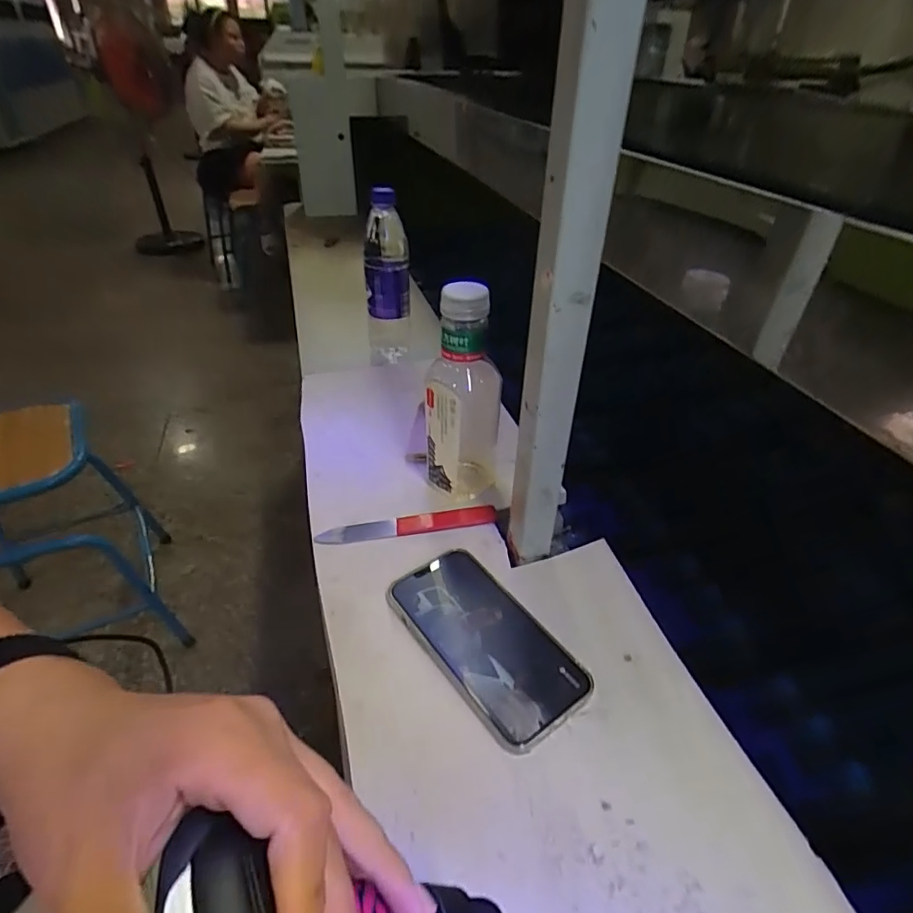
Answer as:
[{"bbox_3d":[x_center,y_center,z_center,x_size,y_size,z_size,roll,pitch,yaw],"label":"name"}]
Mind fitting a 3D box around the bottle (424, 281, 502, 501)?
[{"bbox_3d":[0.006,-0.057,0.508,0.066,0.198,0.067,6,39,8],"label":"bottle"}]

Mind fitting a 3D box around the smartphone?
[{"bbox_3d":[0.020,0.137,0.416,0.085,0.012,0.161,-27,45,-29],"label":"smartphone"}]

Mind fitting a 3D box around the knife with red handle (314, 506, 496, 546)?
[{"bbox_3d":[-0.045,0.065,0.514,0.165,0.005,0.025,-6,39,-7],"label":"knife with red handle"}]

